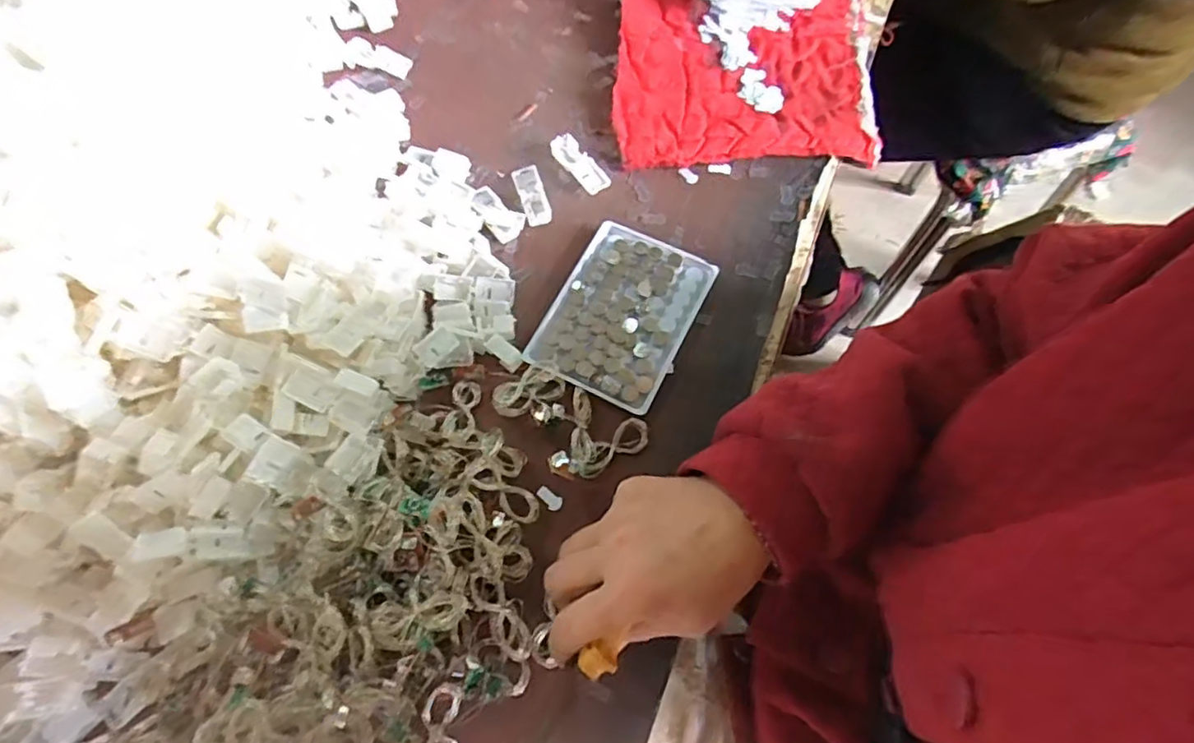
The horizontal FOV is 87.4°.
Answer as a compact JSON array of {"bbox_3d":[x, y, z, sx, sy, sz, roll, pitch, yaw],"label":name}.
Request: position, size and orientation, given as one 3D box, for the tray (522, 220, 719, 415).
[{"bbox_3d":[0.018,-0.043,0.441,0.093,0.013,0.127,25,71,10],"label":"tray"}]

